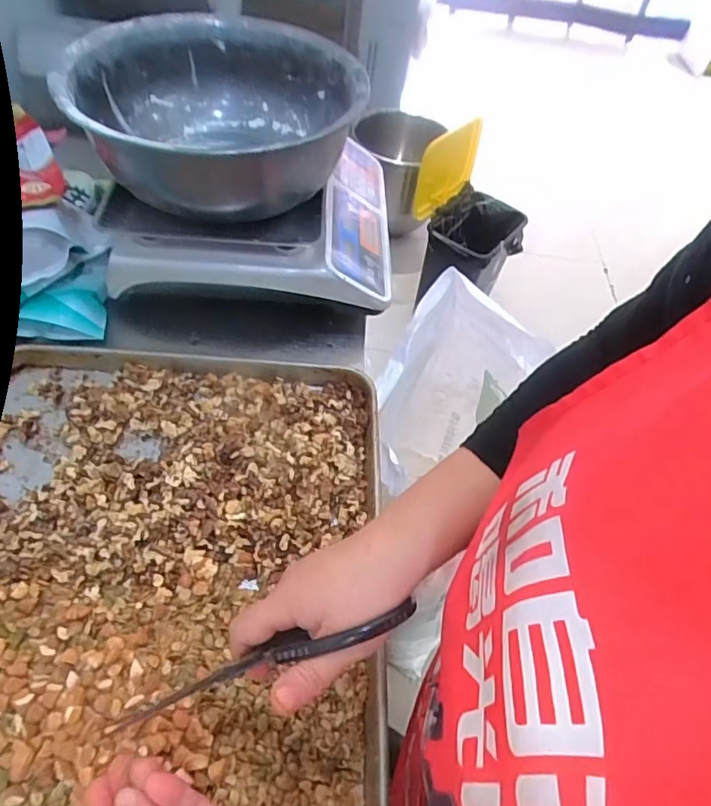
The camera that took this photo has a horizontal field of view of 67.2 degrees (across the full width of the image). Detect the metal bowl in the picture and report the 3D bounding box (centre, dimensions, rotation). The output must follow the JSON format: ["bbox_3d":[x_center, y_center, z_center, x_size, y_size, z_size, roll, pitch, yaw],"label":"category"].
[{"bbox_3d":[-0.157,-0.328,0.619,0.300,0.122,0.300,4,53,-6],"label":"metal bowl"}]

